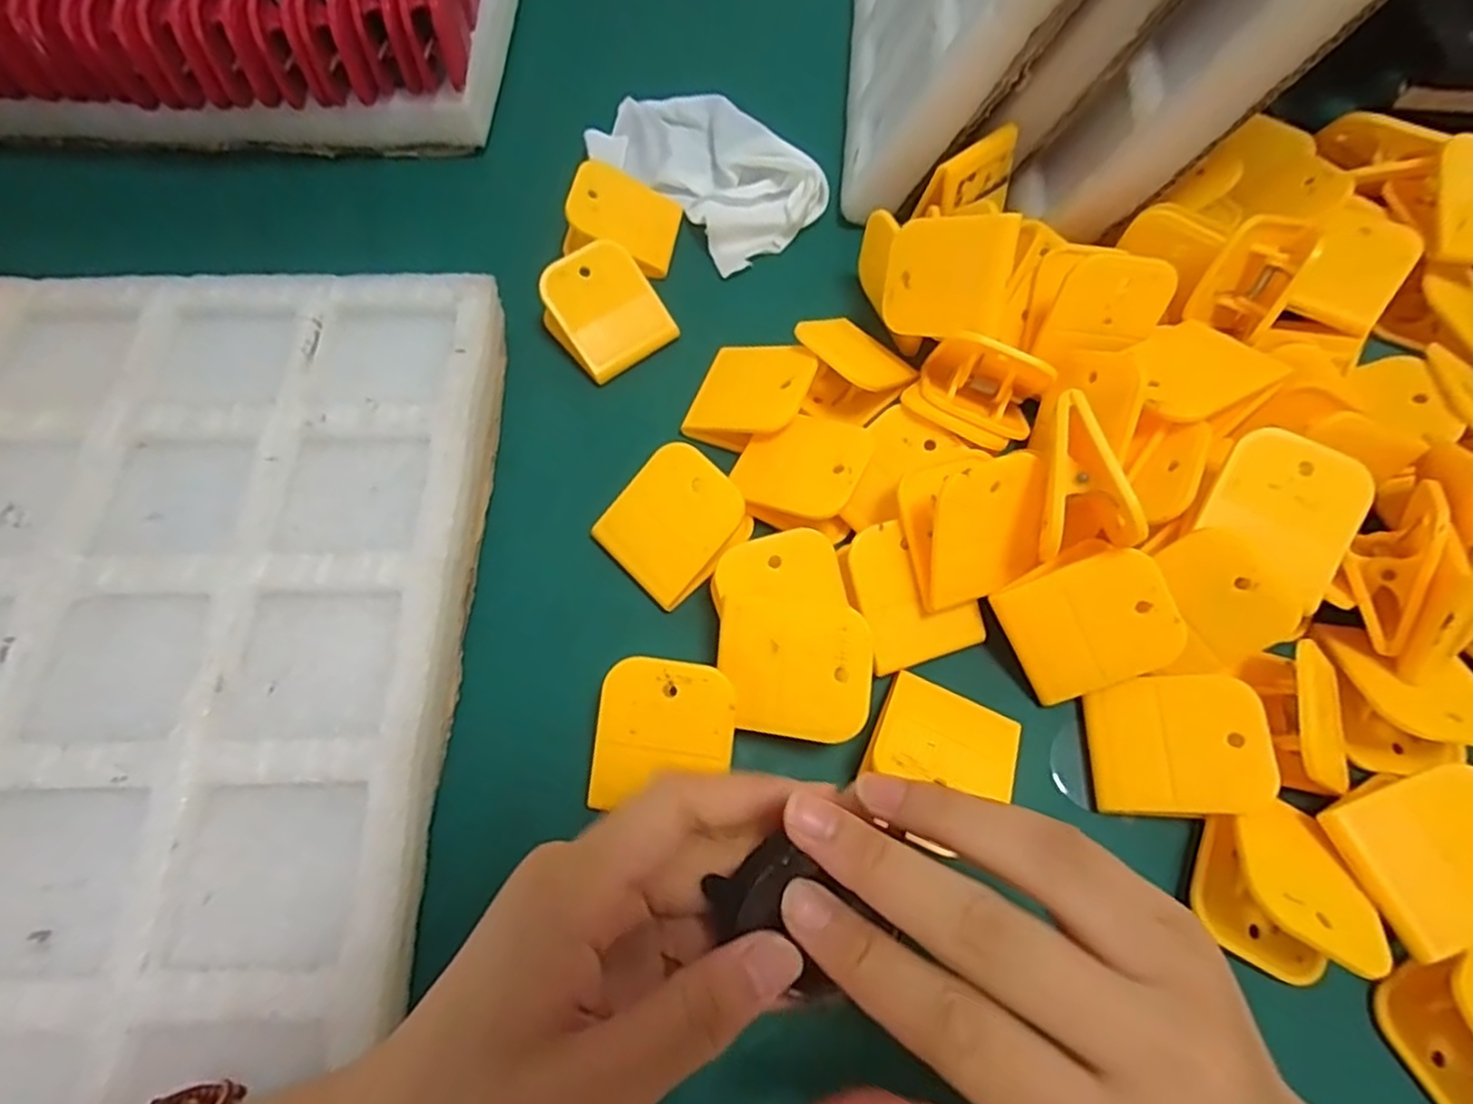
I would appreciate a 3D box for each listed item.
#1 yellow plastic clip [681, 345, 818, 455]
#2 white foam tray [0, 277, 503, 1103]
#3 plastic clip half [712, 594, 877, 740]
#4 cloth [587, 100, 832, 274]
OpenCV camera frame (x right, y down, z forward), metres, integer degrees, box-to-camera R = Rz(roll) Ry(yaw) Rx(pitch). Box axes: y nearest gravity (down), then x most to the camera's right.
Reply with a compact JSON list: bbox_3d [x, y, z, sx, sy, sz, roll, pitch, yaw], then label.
[{"bbox_3d":[0.006,-0.070,0.318,0.047,0.023,0.050,22,67,9],"label":"yellow plastic clip"},{"bbox_3d":[-0.325,0.043,0.251,0.446,0.040,0.351,-1,65,-1],"label":"white foam tray"},{"bbox_3d":[0.019,0.041,0.254,0.054,0.004,0.046,5,83,15],"label":"plastic clip half"},{"bbox_3d":[-0.017,-0.209,0.386,0.076,0.021,0.128,-40,72,-17],"label":"cloth"}]

